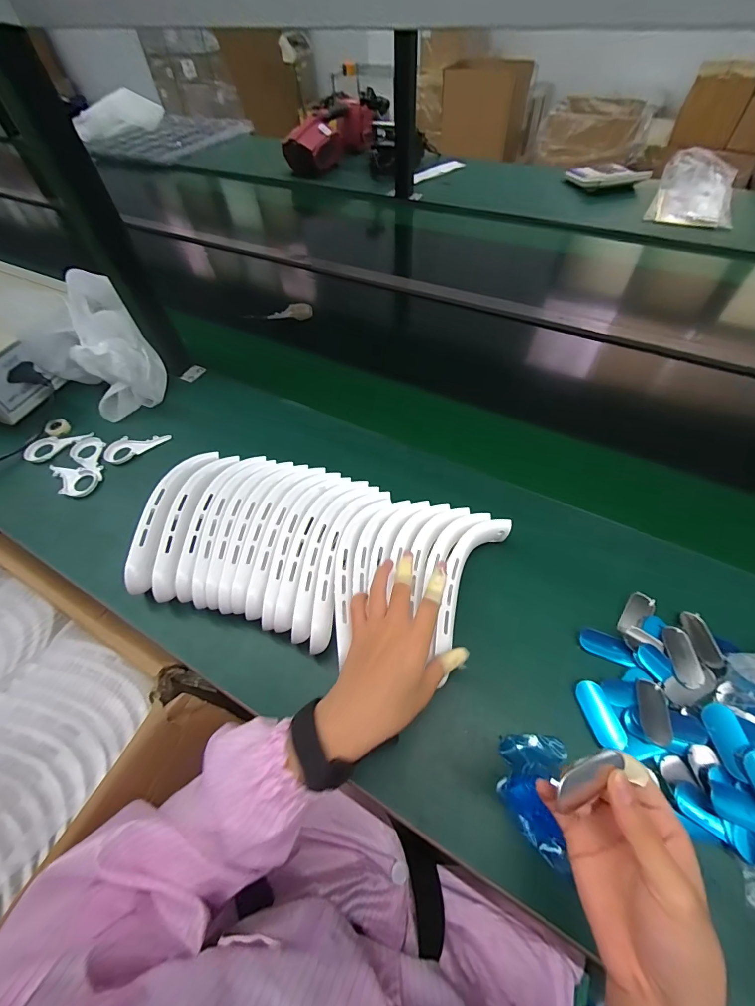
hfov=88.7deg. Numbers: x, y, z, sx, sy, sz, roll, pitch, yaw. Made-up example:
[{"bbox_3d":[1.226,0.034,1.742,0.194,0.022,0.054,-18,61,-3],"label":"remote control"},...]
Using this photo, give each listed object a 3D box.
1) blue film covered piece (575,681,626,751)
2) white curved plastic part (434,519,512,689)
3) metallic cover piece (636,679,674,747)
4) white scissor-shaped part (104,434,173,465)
[{"bbox_3d":[0.210,0.199,0.364,0.025,0.004,0.057,-29,49,17],"label":"blue film covered piece"},{"bbox_3d":[0.090,0.086,0.408,0.046,0.021,0.189,22,56,18],"label":"white curved plastic part"},{"bbox_3d":[0.255,0.192,0.356,0.026,0.004,0.061,7,35,20],"label":"metallic cover piece"},{"bbox_3d":[-0.377,-0.092,0.606,0.094,0.016,0.040,-34,60,-17],"label":"white scissor-shaped part"}]

